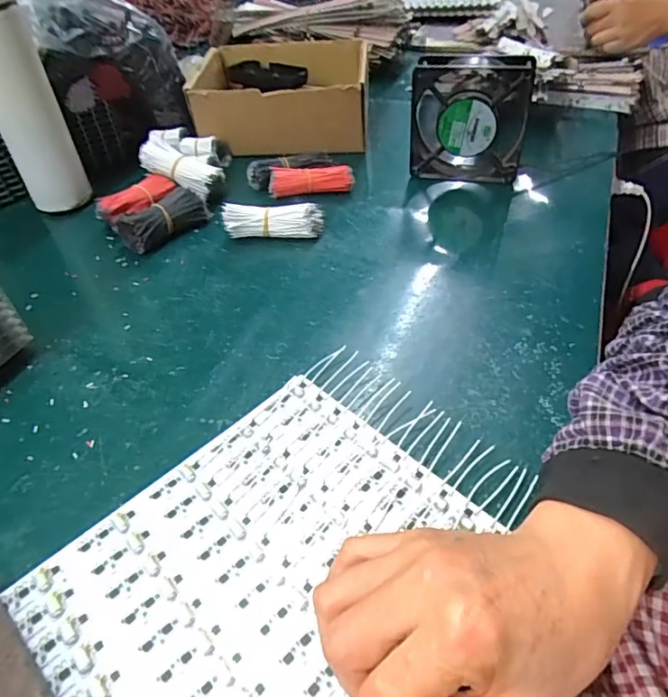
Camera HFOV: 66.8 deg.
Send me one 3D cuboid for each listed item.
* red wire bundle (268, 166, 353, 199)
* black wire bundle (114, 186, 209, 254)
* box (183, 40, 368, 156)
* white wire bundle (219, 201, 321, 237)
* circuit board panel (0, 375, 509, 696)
[{"bbox_3d":[-0.026,-0.189,0.575,0.094,0.027,0.028,0,44,7],"label":"red wire bundle"},{"bbox_3d":[-0.182,-0.140,0.538,0.049,0.036,0.097,30,54,32],"label":"black wire bundle"},{"bbox_3d":[-0.069,-0.371,0.726,0.236,0.079,0.243,-3,44,3],"label":"box"},{"bbox_3d":[-0.063,-0.131,0.525,0.100,0.033,0.027,0,44,7],"label":"white wire bundle"},{"bbox_3d":[-0.034,0.121,0.274,0.213,0.004,0.191,-36,51,-28],"label":"circuit board panel"}]

